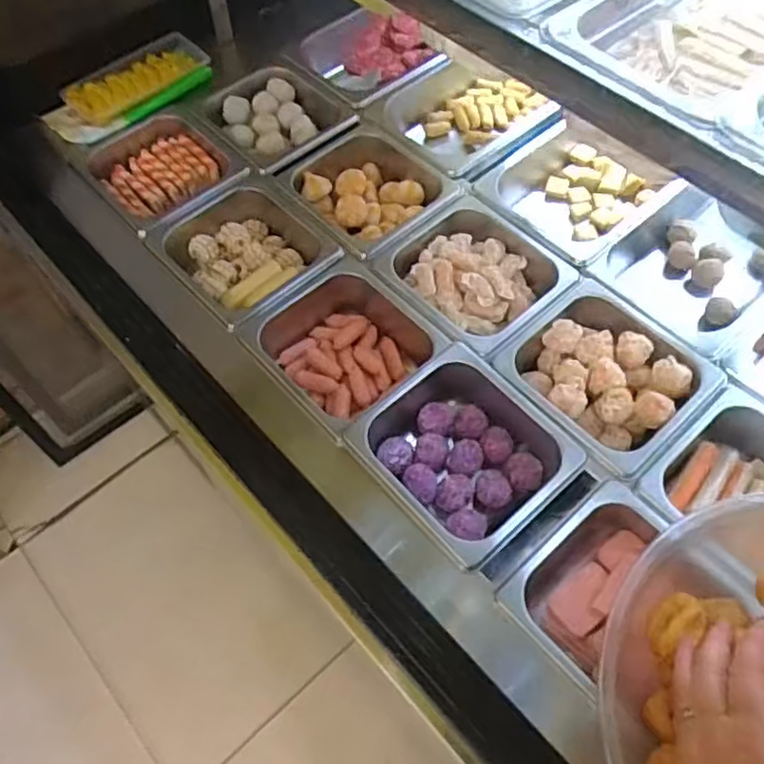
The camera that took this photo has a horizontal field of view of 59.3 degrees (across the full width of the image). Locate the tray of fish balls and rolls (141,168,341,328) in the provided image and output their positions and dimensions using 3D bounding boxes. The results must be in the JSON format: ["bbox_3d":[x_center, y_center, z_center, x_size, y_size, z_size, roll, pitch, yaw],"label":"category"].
[{"bbox_3d":[-0.152,-0.148,0.764,0.165,0.065,0.181,-39,65,-17],"label":"tray of fish balls and rolls"}]

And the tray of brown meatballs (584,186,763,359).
[{"bbox_3d":[0.359,-0.122,0.774,0.241,0.095,0.157,-40,66,-18],"label":"tray of brown meatballs"}]

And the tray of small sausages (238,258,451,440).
[{"bbox_3d":[-0.036,-0.031,0.707,0.161,0.075,0.165,-41,66,-19],"label":"tray of small sausages"}]

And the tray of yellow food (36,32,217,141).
[{"bbox_3d":[-0.331,-0.378,0.879,0.096,0.043,0.227,39,69,22],"label":"tray of yellow food"}]

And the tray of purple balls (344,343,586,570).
[{"bbox_3d":[0.079,0.076,0.646,0.158,0.075,0.177,-40,66,-18],"label":"tray of purple balls"}]

